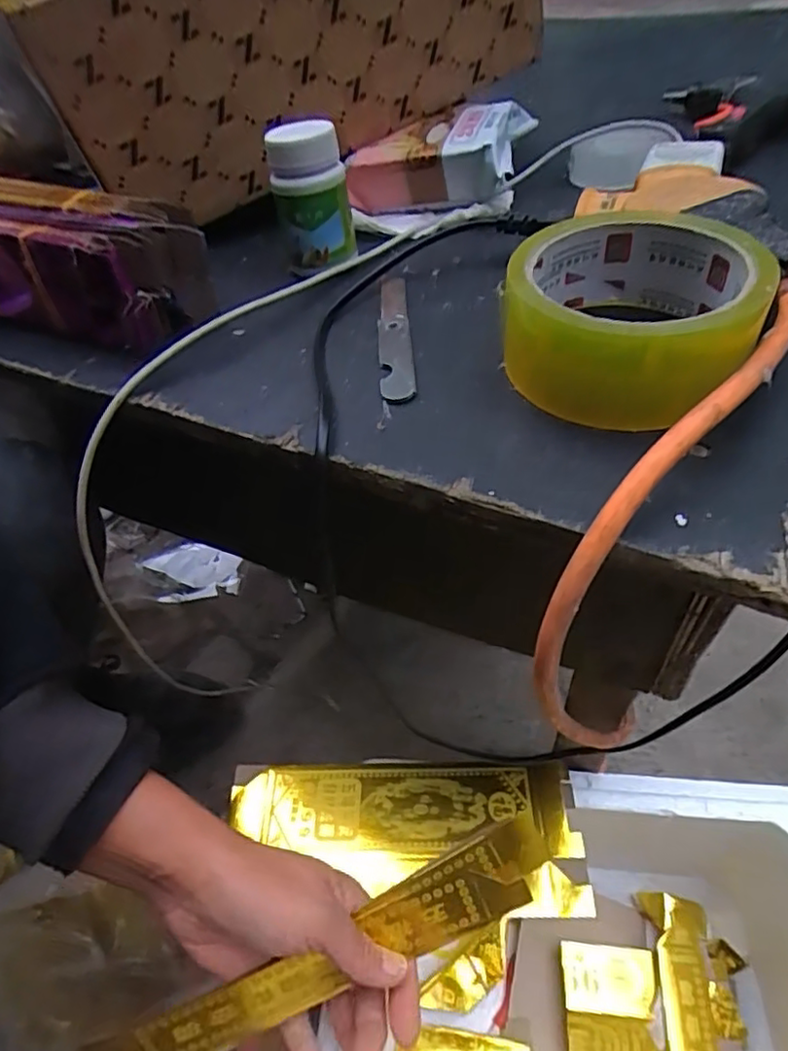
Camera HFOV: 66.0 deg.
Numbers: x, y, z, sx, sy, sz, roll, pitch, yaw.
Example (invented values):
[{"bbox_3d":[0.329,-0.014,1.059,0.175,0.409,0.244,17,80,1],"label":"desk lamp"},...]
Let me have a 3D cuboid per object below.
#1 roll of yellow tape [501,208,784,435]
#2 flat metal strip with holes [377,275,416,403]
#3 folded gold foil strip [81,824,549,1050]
[{"bbox_3d":[0.088,-0.080,0.230,0.086,0.044,0.086,-3,48,3],"label":"roll of yellow tape"},{"bbox_3d":[0.000,-0.089,0.280,0.014,0.004,0.106,-10,45,8],"label":"flat metal strip with holes"},{"bbox_3d":[-0.037,0.232,0.323,0.251,0.040,0.011,-24,2,-4],"label":"folded gold foil strip"}]

